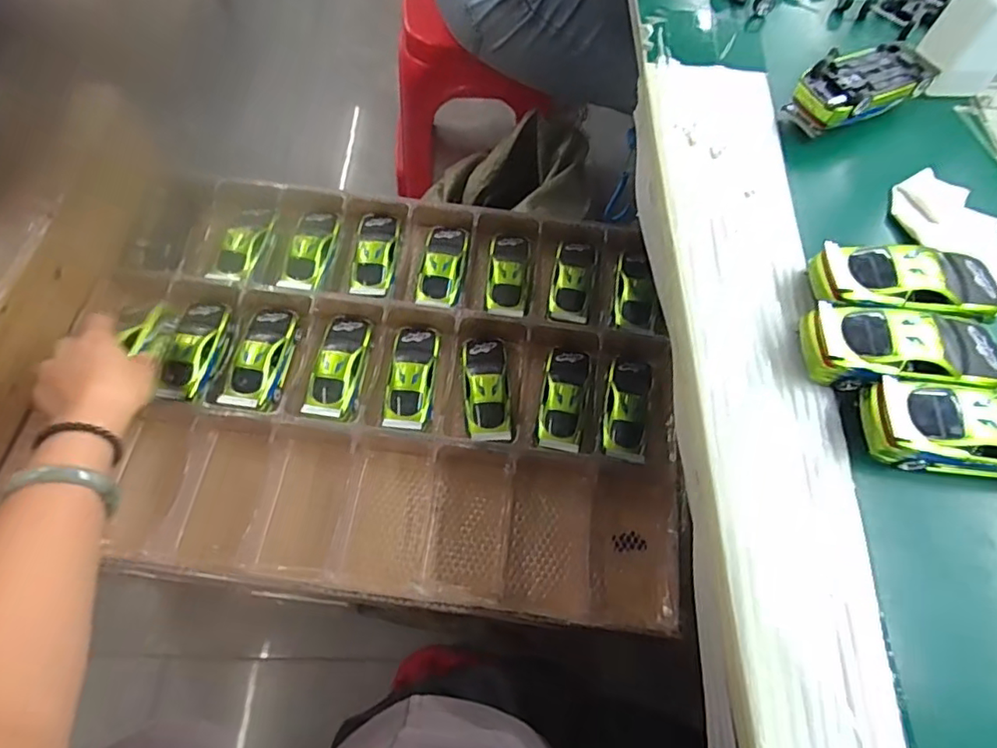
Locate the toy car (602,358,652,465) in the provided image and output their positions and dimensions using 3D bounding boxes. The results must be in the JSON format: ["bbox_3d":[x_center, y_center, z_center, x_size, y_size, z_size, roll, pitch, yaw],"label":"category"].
[{"bbox_3d":[0.140,0.033,0.602,0.047,0.029,0.130,13,65,3],"label":"toy car"}]

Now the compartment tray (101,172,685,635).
[{"bbox_3d":[-0.121,0.003,0.615,0.632,0.053,0.456,7,64,0],"label":"compartment tray"}]

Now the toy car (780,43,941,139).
[{"bbox_3d":[0.315,-0.250,0.492,0.121,0.034,0.056,-23,68,-14],"label":"toy car"}]

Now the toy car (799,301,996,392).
[{"bbox_3d":[0.275,-0.017,0.375,0.130,0.031,0.055,4,64,-1],"label":"toy car"}]

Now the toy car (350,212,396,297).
[{"bbox_3d":[-0.149,-0.141,0.681,0.047,0.036,0.123,4,64,-2],"label":"toy car"}]

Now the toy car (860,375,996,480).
[{"bbox_3d":[0.302,0.036,0.352,0.132,0.035,0.052,8,64,0],"label":"toy car"}]

